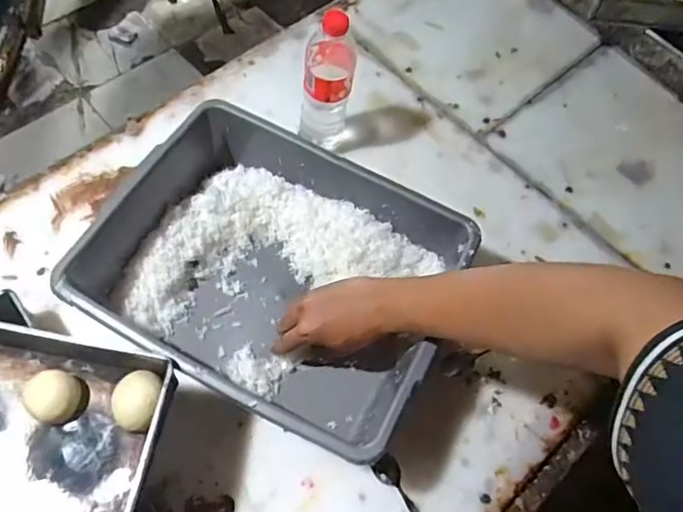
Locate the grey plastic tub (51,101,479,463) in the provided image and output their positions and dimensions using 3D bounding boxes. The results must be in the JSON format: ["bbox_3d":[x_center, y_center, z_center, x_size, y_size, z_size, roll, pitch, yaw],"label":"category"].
[{"bbox_3d":[-0.071,0.027,0.668,0.377,0.137,0.311,24,62,10],"label":"grey plastic tub"}]

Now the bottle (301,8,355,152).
[{"bbox_3d":[-0.020,-0.220,0.746,0.066,0.234,0.063,5,60,-1],"label":"bottle"}]

